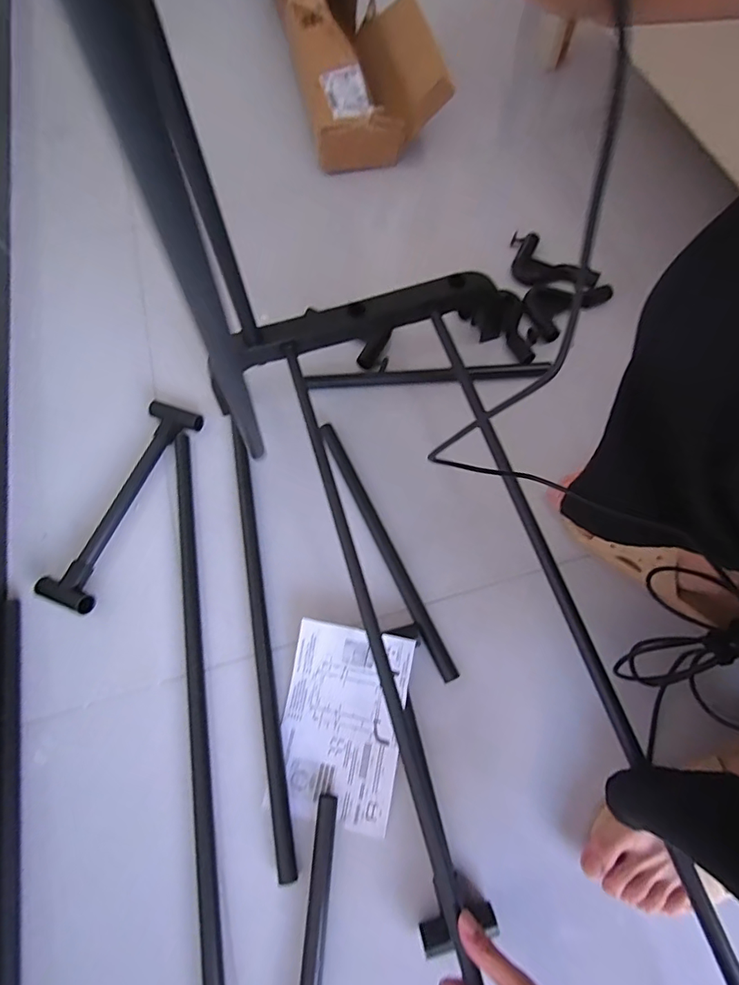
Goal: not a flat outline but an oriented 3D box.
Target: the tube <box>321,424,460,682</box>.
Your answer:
[{"bbox_3d":[0.015,0.064,0.620,0.025,0.016,0.369,-25,69,-8],"label":"tube"}]

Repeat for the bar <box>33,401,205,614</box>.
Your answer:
[{"bbox_3d":[-0.337,0.007,0.647,0.080,0.032,0.303,18,69,9],"label":"bar"}]

